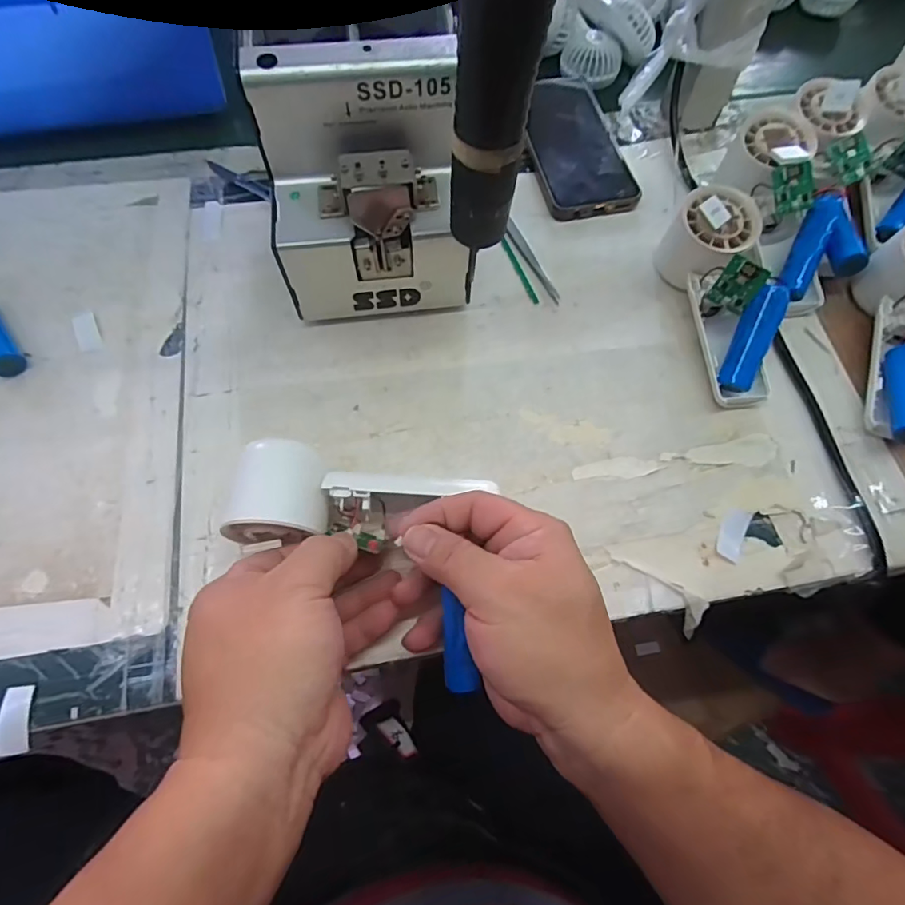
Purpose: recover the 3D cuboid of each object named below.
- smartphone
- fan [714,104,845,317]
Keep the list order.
[{"bbox_3d":[0.111,-0.274,0.458,0.084,0.010,0.158,-10,67,-6],"label":"smartphone"},{"bbox_3d":[0.261,-0.191,0.403,0.065,0.057,0.161,-5,67,-5],"label":"fan"}]

